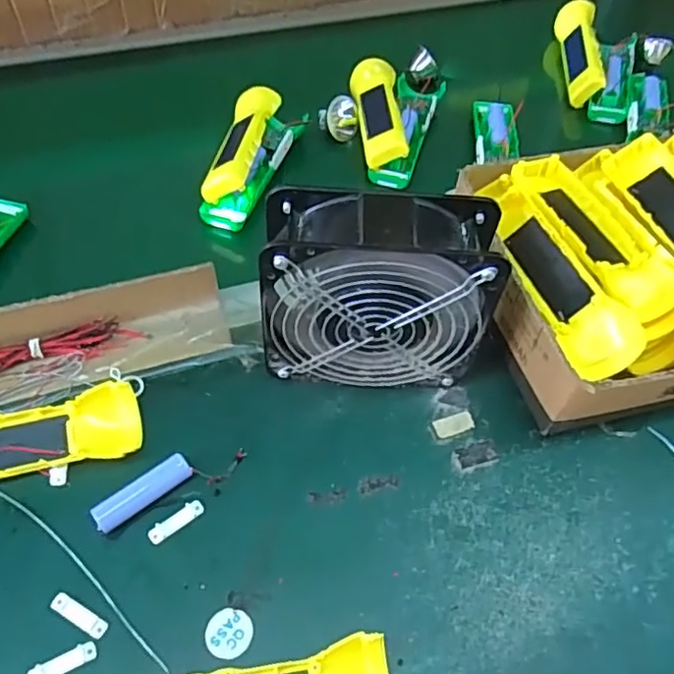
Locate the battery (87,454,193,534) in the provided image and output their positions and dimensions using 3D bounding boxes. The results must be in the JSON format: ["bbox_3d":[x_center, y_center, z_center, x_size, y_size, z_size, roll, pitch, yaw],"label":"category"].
[{"bbox_3d":[-0.127,0.101,0.407,0.066,0.018,0.018,-33,63,-23],"label":"battery"}]

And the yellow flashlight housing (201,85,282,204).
[{"bbox_3d":[-0.093,-0.191,0.602,0.043,0.028,0.164,10,55,3],"label":"yellow flashlight housing"}]

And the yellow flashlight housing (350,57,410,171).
[{"bbox_3d":[0.043,-0.240,0.652,0.045,0.028,0.165,-1,55,-4],"label":"yellow flashlight housing"}]

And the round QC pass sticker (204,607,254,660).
[{"bbox_3d":[-0.064,0.176,0.370,0.027,0.004,0.027,2,55,-2],"label":"round QC pass sticker"}]

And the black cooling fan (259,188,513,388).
[{"bbox_3d":[0.028,-0.027,0.429,0.153,0.148,0.066,2,56,-2],"label":"black cooling fan"}]

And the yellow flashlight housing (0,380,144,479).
[{"bbox_3d":[-0.218,0.070,0.415,0.162,0.028,0.049,-9,56,-10],"label":"yellow flashlight housing"}]

